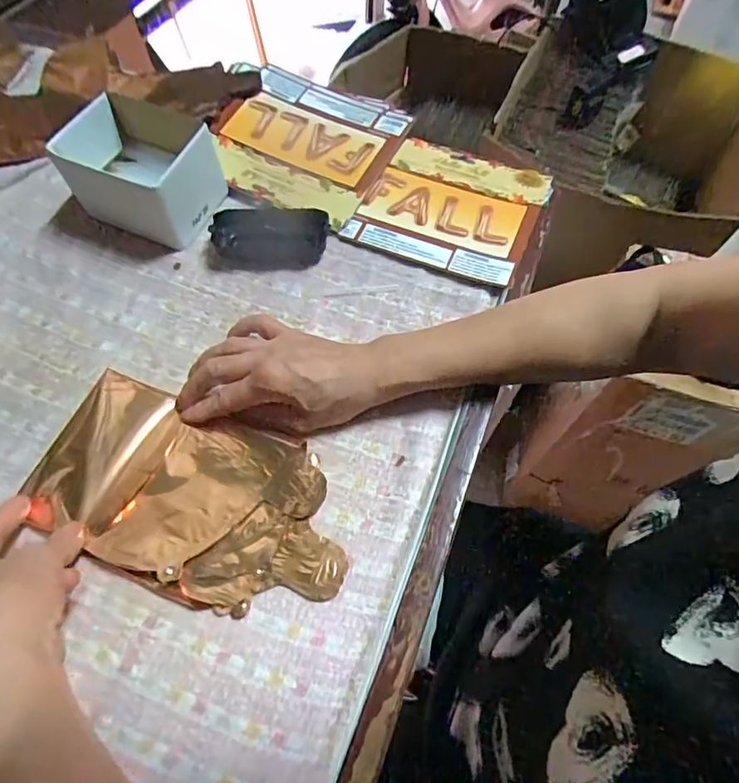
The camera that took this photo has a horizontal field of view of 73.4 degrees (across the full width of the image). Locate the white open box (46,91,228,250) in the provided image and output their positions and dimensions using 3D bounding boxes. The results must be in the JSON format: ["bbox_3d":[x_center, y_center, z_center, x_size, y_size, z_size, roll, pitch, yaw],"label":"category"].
[{"bbox_3d":[-0.220,-0.210,0.481,0.123,0.074,0.094,21,64,10],"label":"white open box"}]

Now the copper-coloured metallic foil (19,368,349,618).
[{"bbox_3d":[-0.132,0.077,0.373,0.240,0.015,0.131,19,66,9],"label":"copper-coloured metallic foil"}]

